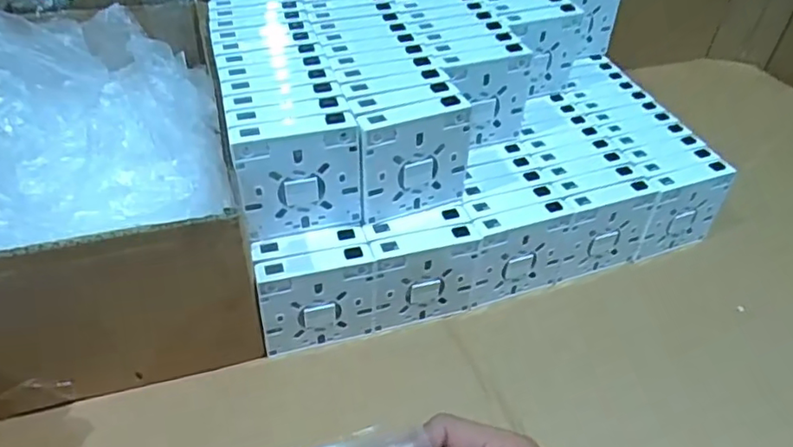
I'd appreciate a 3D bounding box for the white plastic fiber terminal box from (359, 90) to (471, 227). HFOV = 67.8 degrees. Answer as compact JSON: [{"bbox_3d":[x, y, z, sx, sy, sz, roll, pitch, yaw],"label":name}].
[{"bbox_3d":[0.013,-0.046,0.450,0.086,0.088,0.025,-15,43,-19],"label":"white plastic fiber terminal box"}]

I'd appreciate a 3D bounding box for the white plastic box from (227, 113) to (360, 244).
[{"bbox_3d":[-0.070,-0.031,0.427,0.085,0.090,0.020,-11,42,-15],"label":"white plastic box"}]

